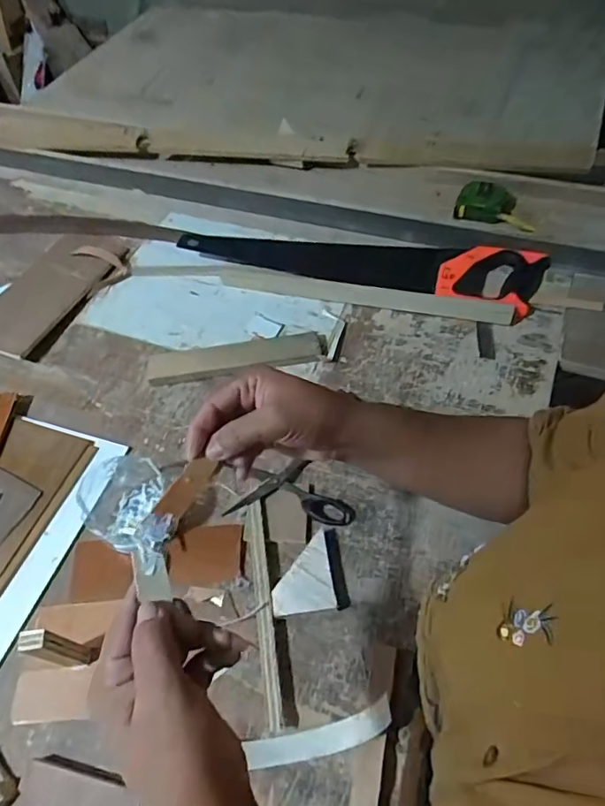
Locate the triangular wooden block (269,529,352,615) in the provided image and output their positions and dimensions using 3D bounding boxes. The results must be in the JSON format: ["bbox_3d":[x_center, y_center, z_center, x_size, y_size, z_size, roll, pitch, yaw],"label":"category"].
[{"bbox_3d":[0.006,0.169,0.523,0.073,0.017,0.080,-7,56,0],"label":"triangular wooden block"}]

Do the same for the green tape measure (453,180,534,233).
[{"bbox_3d":[0.295,-0.302,0.781,0.118,0.060,0.057,28,63,21],"label":"green tape measure"}]

